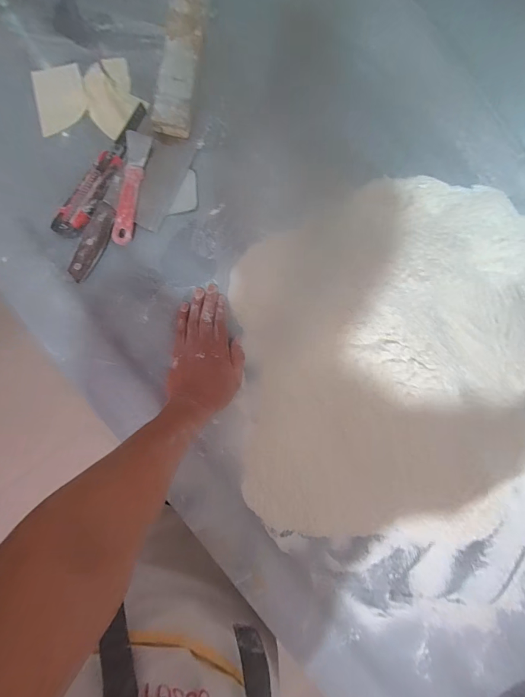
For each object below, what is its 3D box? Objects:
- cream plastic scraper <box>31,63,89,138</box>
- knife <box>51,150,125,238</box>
[{"bbox_3d":[-0.304,-0.376,0.515,0.076,0.005,0.095,-17,91,-4],"label":"cream plastic scraper"},{"bbox_3d":[-0.259,-0.230,0.513,0.042,0.015,0.142,33,88,-3],"label":"knife"}]

